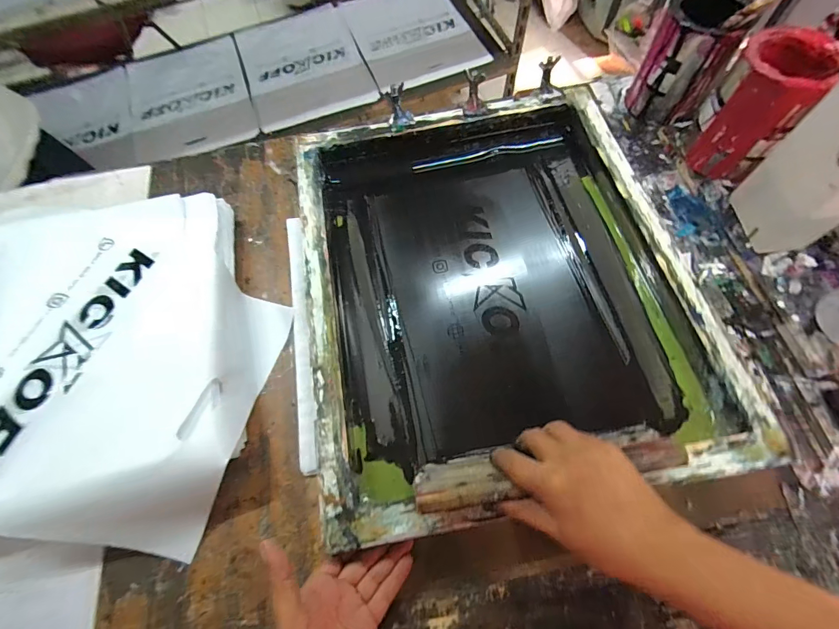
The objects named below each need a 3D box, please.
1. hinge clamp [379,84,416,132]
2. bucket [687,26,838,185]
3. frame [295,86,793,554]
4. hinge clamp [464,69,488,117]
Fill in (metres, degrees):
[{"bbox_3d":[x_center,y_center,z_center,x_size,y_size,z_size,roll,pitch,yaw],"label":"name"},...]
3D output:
[{"bbox_3d":[-0.031,-0.310,0.596,0.040,0.037,0.053,-23,66,-6],"label":"hinge clamp"},{"bbox_3d":[0.430,-0.265,0.509,0.101,0.140,0.105,36,73,18],"label":"bucket"},{"bbox_3d":[0.081,-0.053,0.511,0.466,0.057,0.546,-11,65,-2],"label":"frame"},{"bbox_3d":[0.083,-0.332,0.598,0.034,0.061,0.017,-7,25,-1],"label":"hinge clamp"}]

